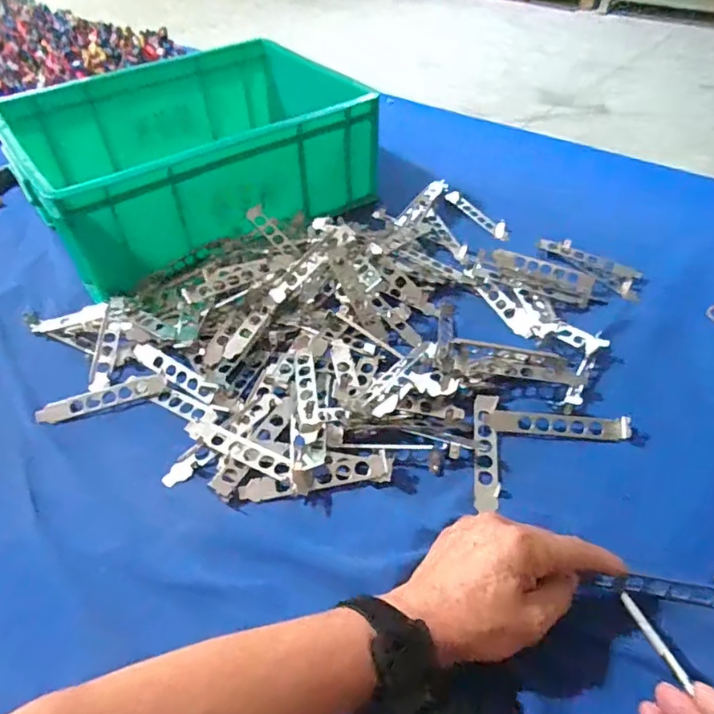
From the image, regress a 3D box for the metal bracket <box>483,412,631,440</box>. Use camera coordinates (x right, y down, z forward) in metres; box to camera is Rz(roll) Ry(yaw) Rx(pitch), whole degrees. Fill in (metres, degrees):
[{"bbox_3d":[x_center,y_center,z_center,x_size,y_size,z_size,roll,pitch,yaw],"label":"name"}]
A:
[{"bbox_3d":[0.174,0.059,0.478,0.122,0.006,0.020,3,71,4],"label":"metal bracket"}]

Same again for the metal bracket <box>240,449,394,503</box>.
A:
[{"bbox_3d":[-0.033,0.096,0.448,0.124,0.010,0.025,-9,48,-4],"label":"metal bracket"}]

